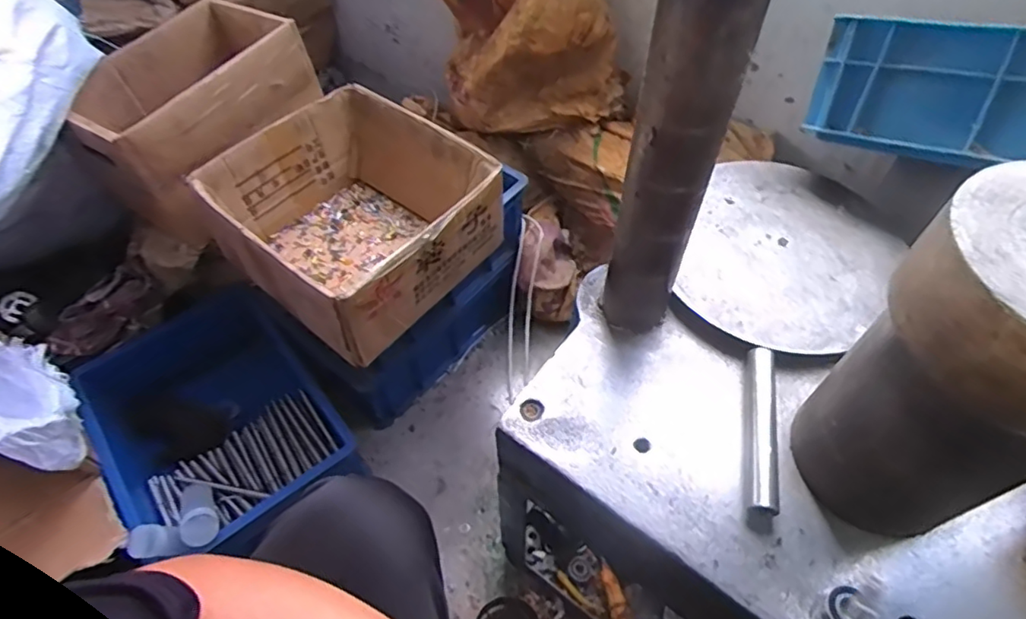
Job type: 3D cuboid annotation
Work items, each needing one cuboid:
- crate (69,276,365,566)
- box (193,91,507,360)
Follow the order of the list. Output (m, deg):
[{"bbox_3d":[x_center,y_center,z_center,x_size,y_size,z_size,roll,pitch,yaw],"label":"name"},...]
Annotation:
[{"bbox_3d":[-0.448,0.191,0.908,0.307,0.142,0.369,-37,62,-24],"label":"crate"},{"bbox_3d":[-0.221,-0.132,0.793,0.325,0.143,0.301,34,61,23],"label":"box"}]

